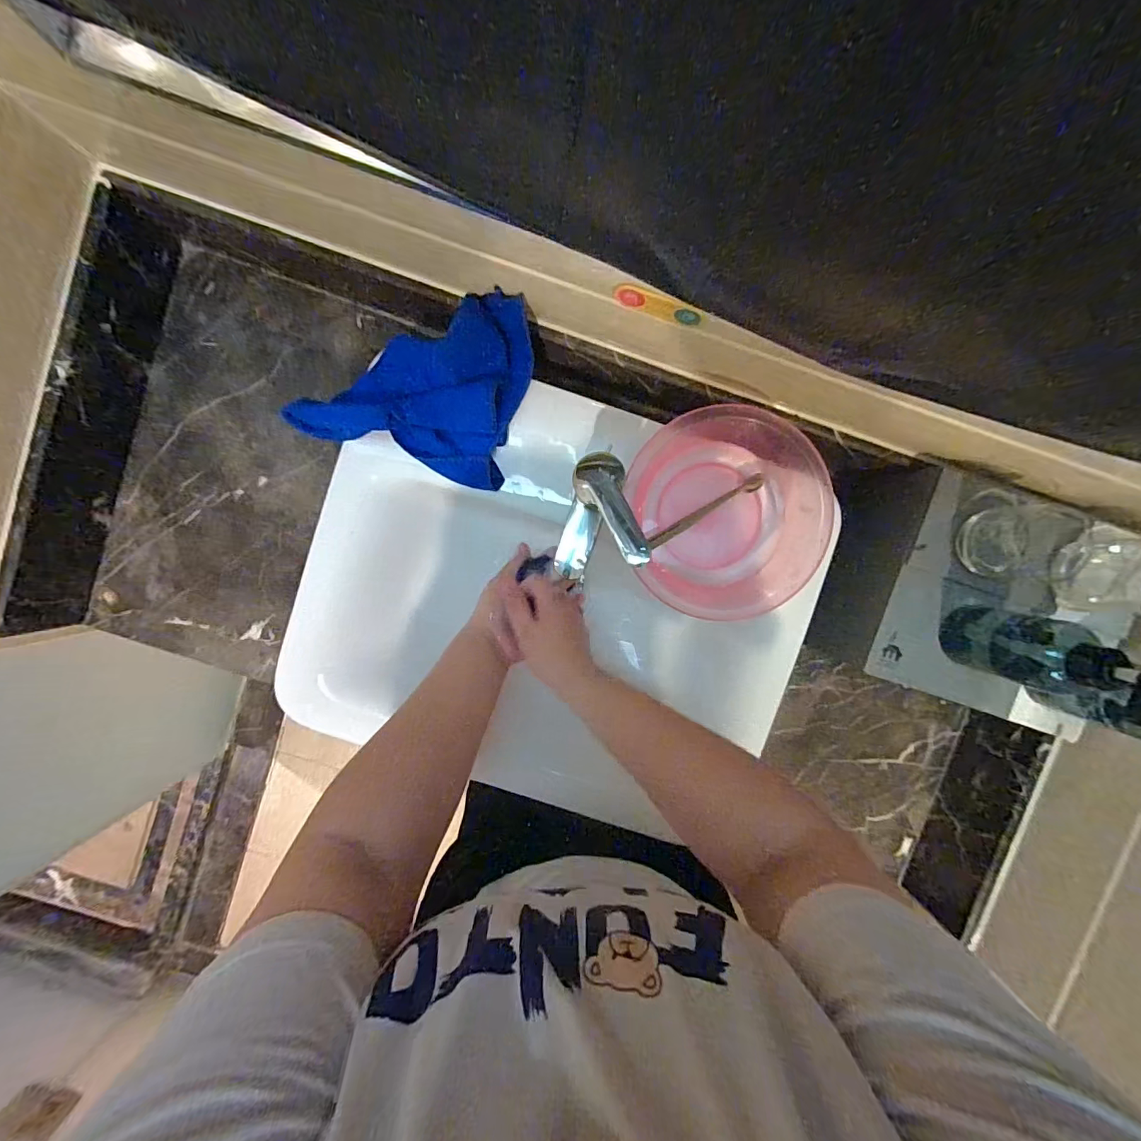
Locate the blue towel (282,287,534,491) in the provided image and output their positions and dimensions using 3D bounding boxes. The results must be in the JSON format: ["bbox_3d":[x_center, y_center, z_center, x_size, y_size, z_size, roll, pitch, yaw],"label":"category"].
[{"bbox_3d":[-0.155,-0.204,0.498,0.212,0.034,0.183,18,94,-1],"label":"blue towel"}]

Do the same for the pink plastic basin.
[{"bbox_3d":[0.163,-0.060,0.498,0.196,0.071,0.208,-5,94,0],"label":"pink plastic basin"}]

